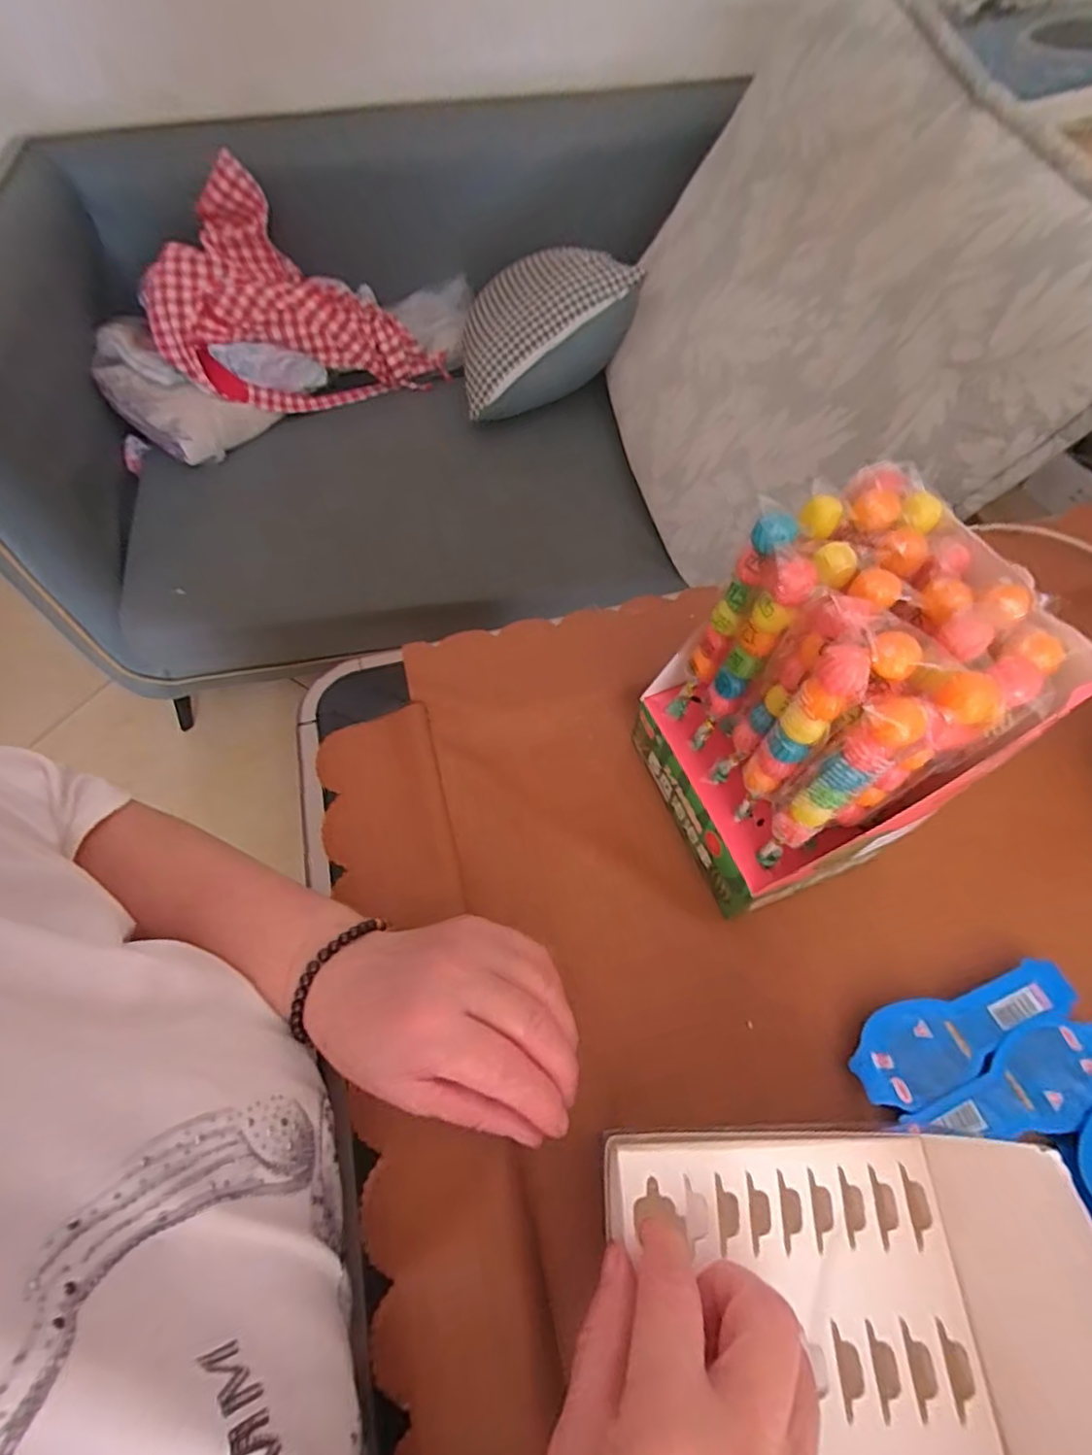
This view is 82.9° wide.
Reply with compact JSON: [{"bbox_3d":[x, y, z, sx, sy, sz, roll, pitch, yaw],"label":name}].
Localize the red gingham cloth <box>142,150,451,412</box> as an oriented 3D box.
[{"bbox_3d":[-0.474,-0.787,1.153,0.482,0.314,0.198,-21,62,-11],"label":"red gingham cloth"}]

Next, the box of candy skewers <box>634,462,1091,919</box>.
[{"bbox_3d":[0.126,-0.005,0.305,0.109,0.183,0.129,-19,62,-10],"label":"box of candy skewers"}]

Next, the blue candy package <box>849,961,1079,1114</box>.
[{"bbox_3d":[0.213,0.155,0.317,0.126,0.013,0.041,-18,62,-9],"label":"blue candy package"}]

